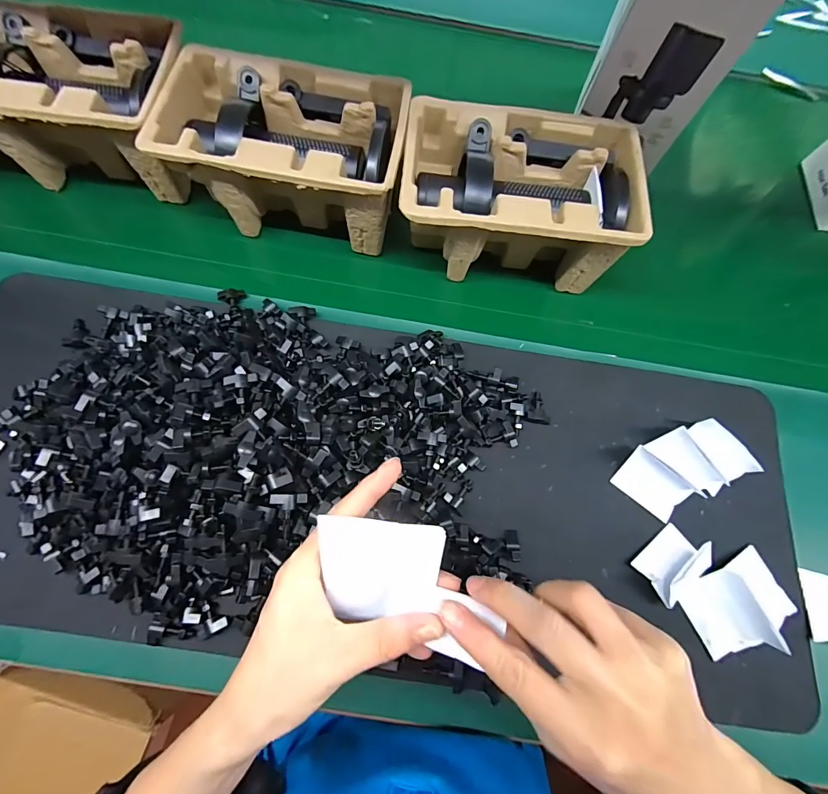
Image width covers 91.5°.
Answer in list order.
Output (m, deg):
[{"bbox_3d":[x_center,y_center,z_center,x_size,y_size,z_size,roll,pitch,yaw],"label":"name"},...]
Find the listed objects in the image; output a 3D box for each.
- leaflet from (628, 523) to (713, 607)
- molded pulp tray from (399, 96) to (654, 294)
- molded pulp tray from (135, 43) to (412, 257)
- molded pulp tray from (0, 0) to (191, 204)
[{"bbox_3d":[0.226,0.144,0.348,0.057,0.022,0.046,-37,75,-12],"label":"leaflet"},{"bbox_3d":[0.102,-0.197,0.412,0.218,0.103,0.141,3,71,1],"label":"molded pulp tray"},{"bbox_3d":[-0.122,-0.244,0.413,0.222,0.102,0.142,6,71,2],"label":"molded pulp tray"},{"bbox_3d":[-0.346,-0.298,0.416,0.230,0.111,0.148,8,72,2],"label":"molded pulp tray"}]

